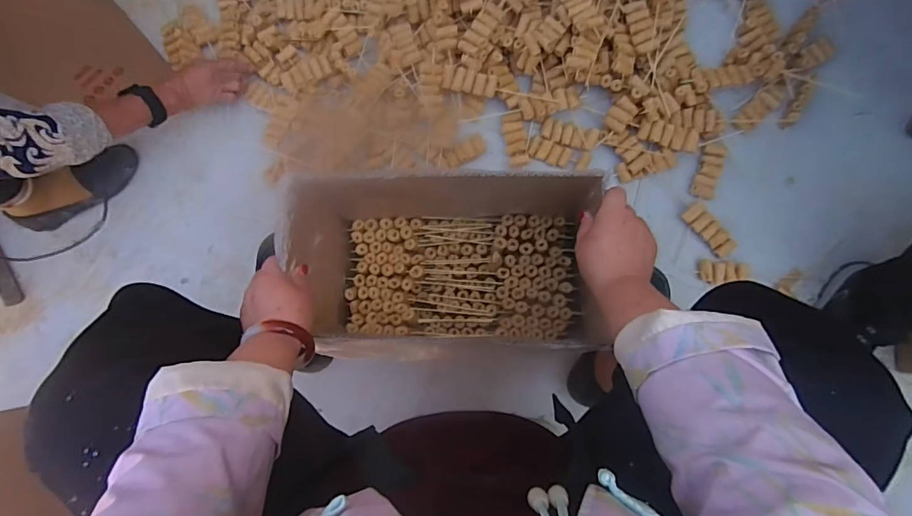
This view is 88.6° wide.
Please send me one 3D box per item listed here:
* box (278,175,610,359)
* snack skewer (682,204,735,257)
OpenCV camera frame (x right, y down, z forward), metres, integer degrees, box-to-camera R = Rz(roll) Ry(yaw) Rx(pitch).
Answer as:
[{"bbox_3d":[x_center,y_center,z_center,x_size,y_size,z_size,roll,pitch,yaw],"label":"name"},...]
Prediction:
[{"bbox_3d":[-0.015,0.011,0.628,0.341,0.221,0.189,0,82,4],"label":"box"},{"bbox_3d":[0.431,-0.047,0.793,0.041,0.015,0.101,-40,81,-2],"label":"snack skewer"}]

